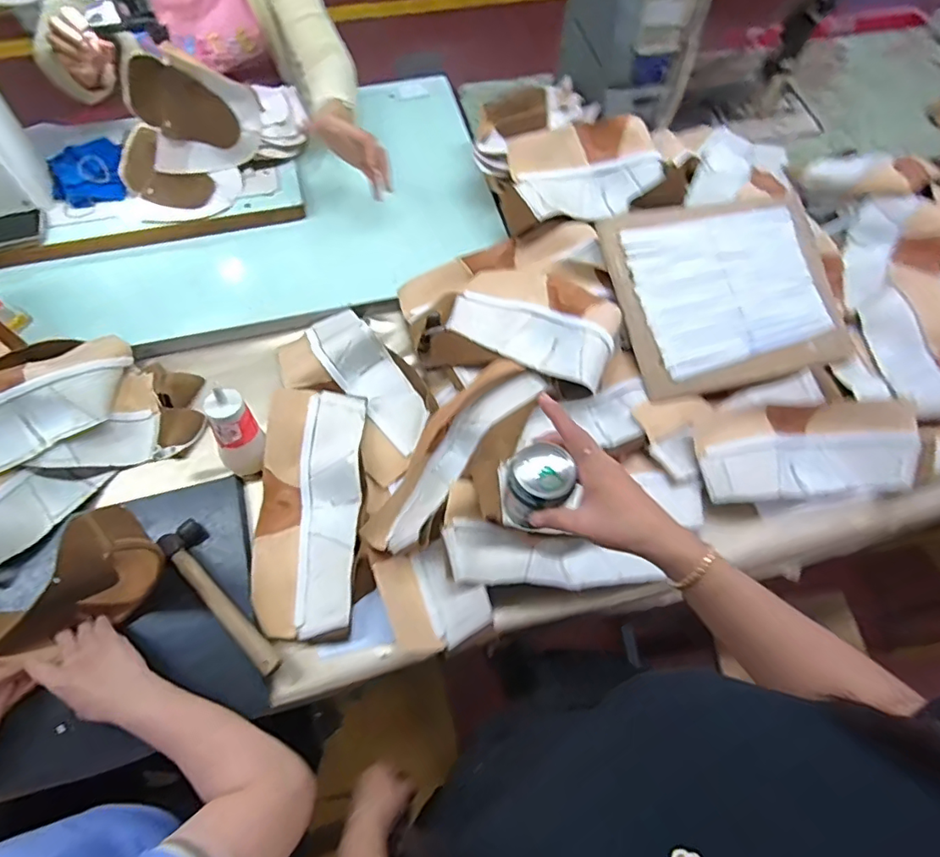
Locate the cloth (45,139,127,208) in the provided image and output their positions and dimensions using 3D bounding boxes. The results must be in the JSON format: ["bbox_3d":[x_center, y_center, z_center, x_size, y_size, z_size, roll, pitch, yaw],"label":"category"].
[{"bbox_3d":[-0.649,-0.434,0.900,0.105,0.032,0.139,-20,67,-10],"label":"cloth"}]

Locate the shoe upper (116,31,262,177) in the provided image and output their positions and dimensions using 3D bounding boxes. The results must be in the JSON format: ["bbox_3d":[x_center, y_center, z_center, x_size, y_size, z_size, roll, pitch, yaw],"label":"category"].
[{"bbox_3d":[-0.434,-0.495,0.849,0.186,0.182,0.066,-12,66,-6],"label":"shoe upper"}]

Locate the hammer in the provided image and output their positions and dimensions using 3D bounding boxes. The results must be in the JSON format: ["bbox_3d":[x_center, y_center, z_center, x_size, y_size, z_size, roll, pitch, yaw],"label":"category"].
[{"bbox_3d":[-0.301,0.204,0.646,0.047,0.028,0.219,-40,72,-17],"label":"hammer"}]

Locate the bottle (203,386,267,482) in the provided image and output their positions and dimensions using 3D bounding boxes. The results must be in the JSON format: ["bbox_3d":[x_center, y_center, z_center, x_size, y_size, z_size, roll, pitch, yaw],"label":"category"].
[{"bbox_3d":[-0.307,0.005,0.696,0.054,0.154,0.056,6,45,2],"label":"bottle"}]

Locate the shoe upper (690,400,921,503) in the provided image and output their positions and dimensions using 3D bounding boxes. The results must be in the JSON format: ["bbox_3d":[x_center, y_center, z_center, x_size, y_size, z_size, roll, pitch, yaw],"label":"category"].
[{"bbox_3d":[0.479,0.030,0.760,0.324,0.052,0.133,-5,65,-3],"label":"shoe upper"}]

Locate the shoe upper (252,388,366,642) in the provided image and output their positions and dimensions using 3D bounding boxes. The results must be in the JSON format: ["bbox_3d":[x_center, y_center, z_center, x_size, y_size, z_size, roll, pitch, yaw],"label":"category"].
[{"bbox_3d":[-0.215,0.105,0.715,0.136,0.048,0.332,0,65,-1],"label":"shoe upper"}]

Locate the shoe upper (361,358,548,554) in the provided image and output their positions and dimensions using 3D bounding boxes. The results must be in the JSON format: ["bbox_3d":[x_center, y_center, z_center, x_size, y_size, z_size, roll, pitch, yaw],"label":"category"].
[{"bbox_3d":[-0.024,0.029,0.717,0.099,0.054,0.316,36,70,14],"label":"shoe upper"}]

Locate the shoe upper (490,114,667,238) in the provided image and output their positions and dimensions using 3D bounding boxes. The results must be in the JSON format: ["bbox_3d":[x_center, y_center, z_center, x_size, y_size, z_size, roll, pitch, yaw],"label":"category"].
[{"bbox_3d":[0.184,-0.411,0.854,0.258,0.097,0.133,-16,66,-8],"label":"shoe upper"}]

